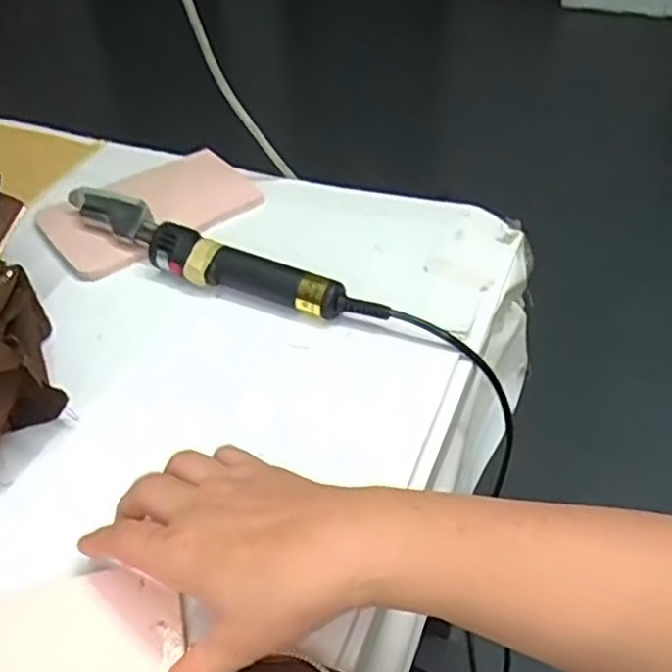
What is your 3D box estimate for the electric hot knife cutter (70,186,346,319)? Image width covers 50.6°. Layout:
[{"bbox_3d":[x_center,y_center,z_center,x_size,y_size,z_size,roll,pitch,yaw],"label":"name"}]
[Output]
[{"bbox_3d":[-0.115,-0.064,0.565,0.268,0.037,0.041,22,50,25],"label":"electric hot knife cutter"}]

